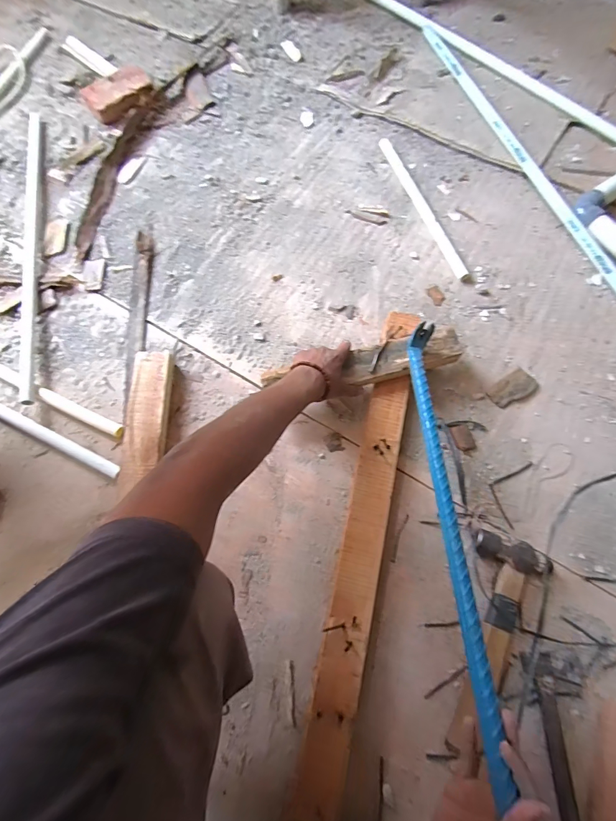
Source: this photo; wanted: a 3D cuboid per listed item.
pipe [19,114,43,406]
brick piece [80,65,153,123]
[{"bbox_3d":[-0.583,-0.372,0.826,0.032,0.037,0.791,-13,71,-3],"label":"pipe"},{"bbox_3d":[-0.465,-0.781,0.973,0.162,0.047,0.113,-30,72,-8],"label":"brick piece"}]

